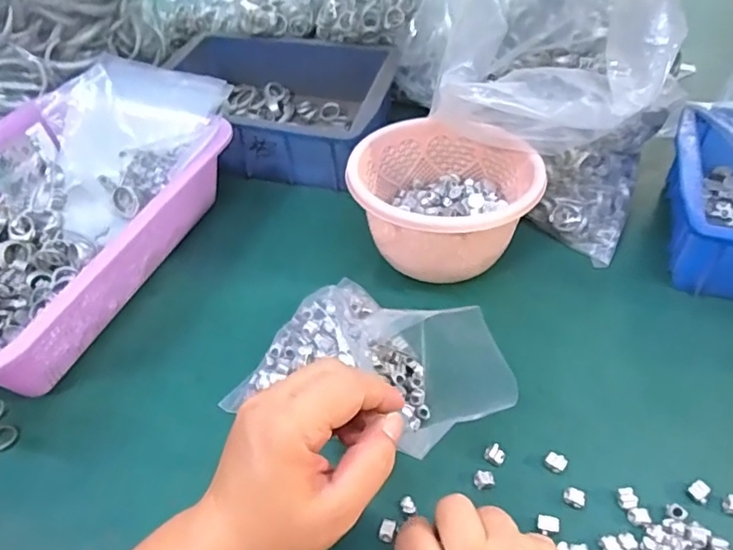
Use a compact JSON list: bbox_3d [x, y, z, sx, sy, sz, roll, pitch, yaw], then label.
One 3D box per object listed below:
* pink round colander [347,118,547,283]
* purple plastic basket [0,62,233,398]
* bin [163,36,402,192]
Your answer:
[{"bbox_3d":[0.065,-0.055,0.467,0.145,0.095,0.134,5,47,9],"label":"pink round colander"},{"bbox_3d":[-0.263,-0.051,0.482,0.218,0.096,0.331,14,49,17],"label":"purple plastic basket"},{"bbox_3d":[-0.102,-0.180,0.612,0.255,0.083,0.187,12,49,15],"label":"bin"}]

